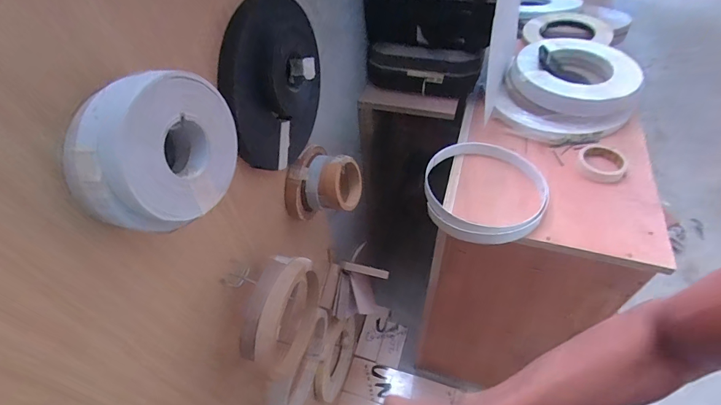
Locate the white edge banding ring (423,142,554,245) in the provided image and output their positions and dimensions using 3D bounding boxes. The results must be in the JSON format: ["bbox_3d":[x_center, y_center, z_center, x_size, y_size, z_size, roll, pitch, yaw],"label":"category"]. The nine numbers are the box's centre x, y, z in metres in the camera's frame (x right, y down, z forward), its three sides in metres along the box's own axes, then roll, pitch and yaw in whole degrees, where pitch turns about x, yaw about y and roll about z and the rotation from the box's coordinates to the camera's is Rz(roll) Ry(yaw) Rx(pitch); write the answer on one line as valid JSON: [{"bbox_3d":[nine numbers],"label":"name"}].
[{"bbox_3d":[0.254,-0.030,0.759,0.242,0.052,0.247,-2,49,3],"label":"white edge banding ring"}]

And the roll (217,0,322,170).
[{"bbox_3d":[-0.107,-0.163,0.522,0.043,0.206,0.217,18,53,19],"label":"roll"}]

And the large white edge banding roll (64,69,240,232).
[{"bbox_3d":[-0.168,-0.045,0.316,0.067,0.114,0.134,19,53,20],"label":"large white edge banding roll"}]

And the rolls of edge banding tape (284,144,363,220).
[{"bbox_3d":[-0.057,-0.030,0.664,0.099,0.102,0.131,22,54,21],"label":"rolls of edge banding tape"}]

